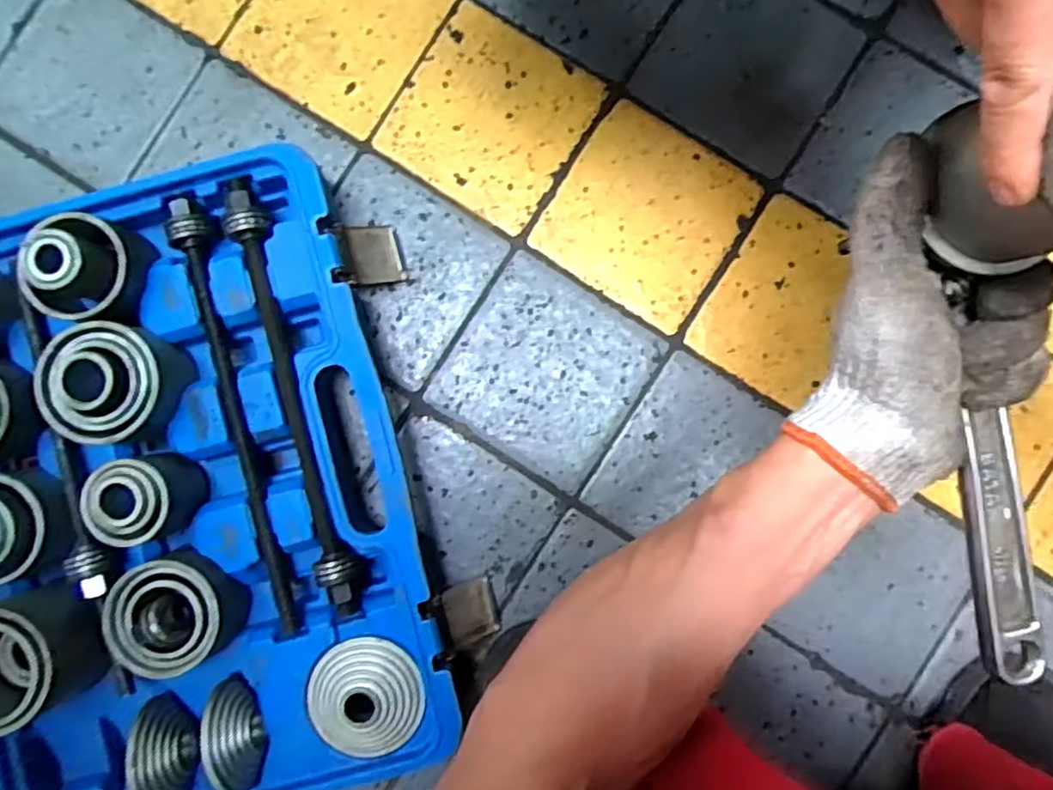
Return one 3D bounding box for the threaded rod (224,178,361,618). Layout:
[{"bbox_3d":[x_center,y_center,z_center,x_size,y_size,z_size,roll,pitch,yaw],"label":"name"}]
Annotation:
[{"bbox_3d":[-0.182,-0.001,0.496,0.030,0.027,0.344,-16,88,-3],"label":"threaded rod"}]

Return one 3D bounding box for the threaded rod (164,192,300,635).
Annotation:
[{"bbox_3d":[-0.226,0.016,0.504,0.024,0.023,0.346,-14,88,-3],"label":"threaded rod"}]

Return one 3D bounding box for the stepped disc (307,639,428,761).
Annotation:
[{"bbox_3d":[-0.121,0.229,0.481,0.085,0.027,0.079,0,87,-2],"label":"stepped disc"}]

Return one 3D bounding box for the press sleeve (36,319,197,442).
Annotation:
[{"bbox_3d":[-0.311,-0.009,0.481,0.096,0.072,0.089,-1,87,-2],"label":"press sleeve"}]

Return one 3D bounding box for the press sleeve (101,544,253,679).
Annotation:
[{"bbox_3d":[-0.261,0.166,0.485,0.082,0.058,0.086,0,87,-2],"label":"press sleeve"}]

